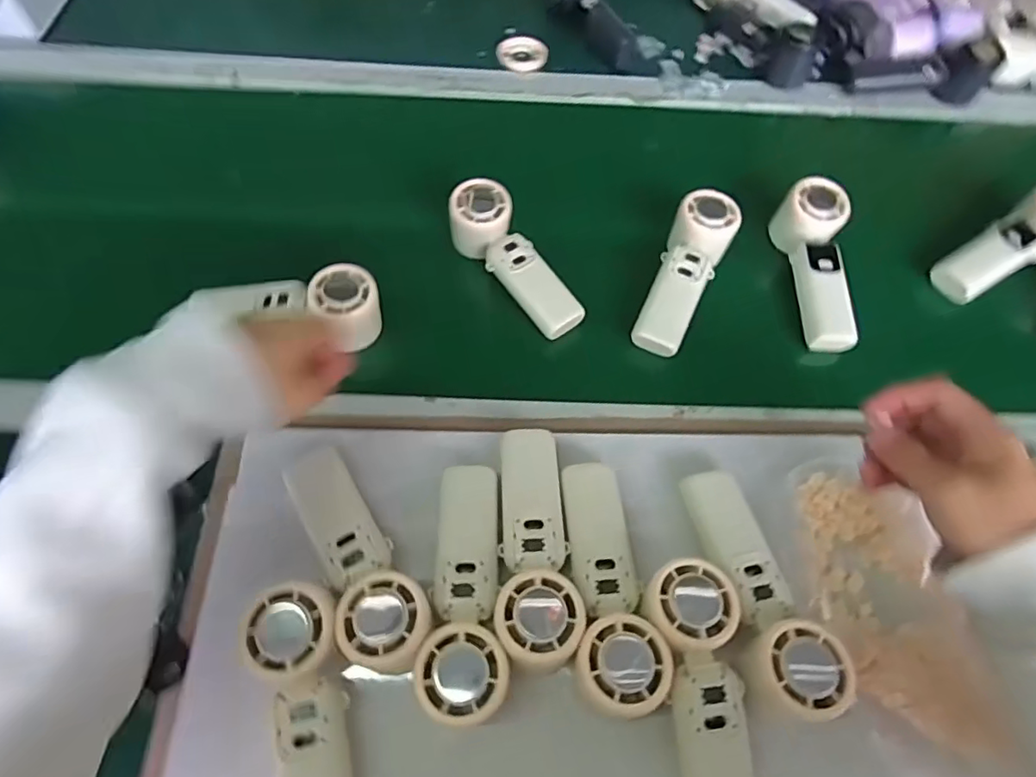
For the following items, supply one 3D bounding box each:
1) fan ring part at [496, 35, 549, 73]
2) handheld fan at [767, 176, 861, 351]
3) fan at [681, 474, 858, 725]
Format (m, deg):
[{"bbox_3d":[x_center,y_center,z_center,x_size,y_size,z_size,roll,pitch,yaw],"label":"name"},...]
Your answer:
[{"bbox_3d":[0.006,-0.420,0.709,0.063,0.009,0.057,4,62,0],"label":"fan ring part"},{"bbox_3d":[0.287,-0.115,0.551,0.056,0.049,0.170,-2,78,-3],"label":"handheld fan"},{"bbox_3d":[0.162,0.132,0.387,0.057,0.042,0.163,-9,63,-7],"label":"fan"}]

